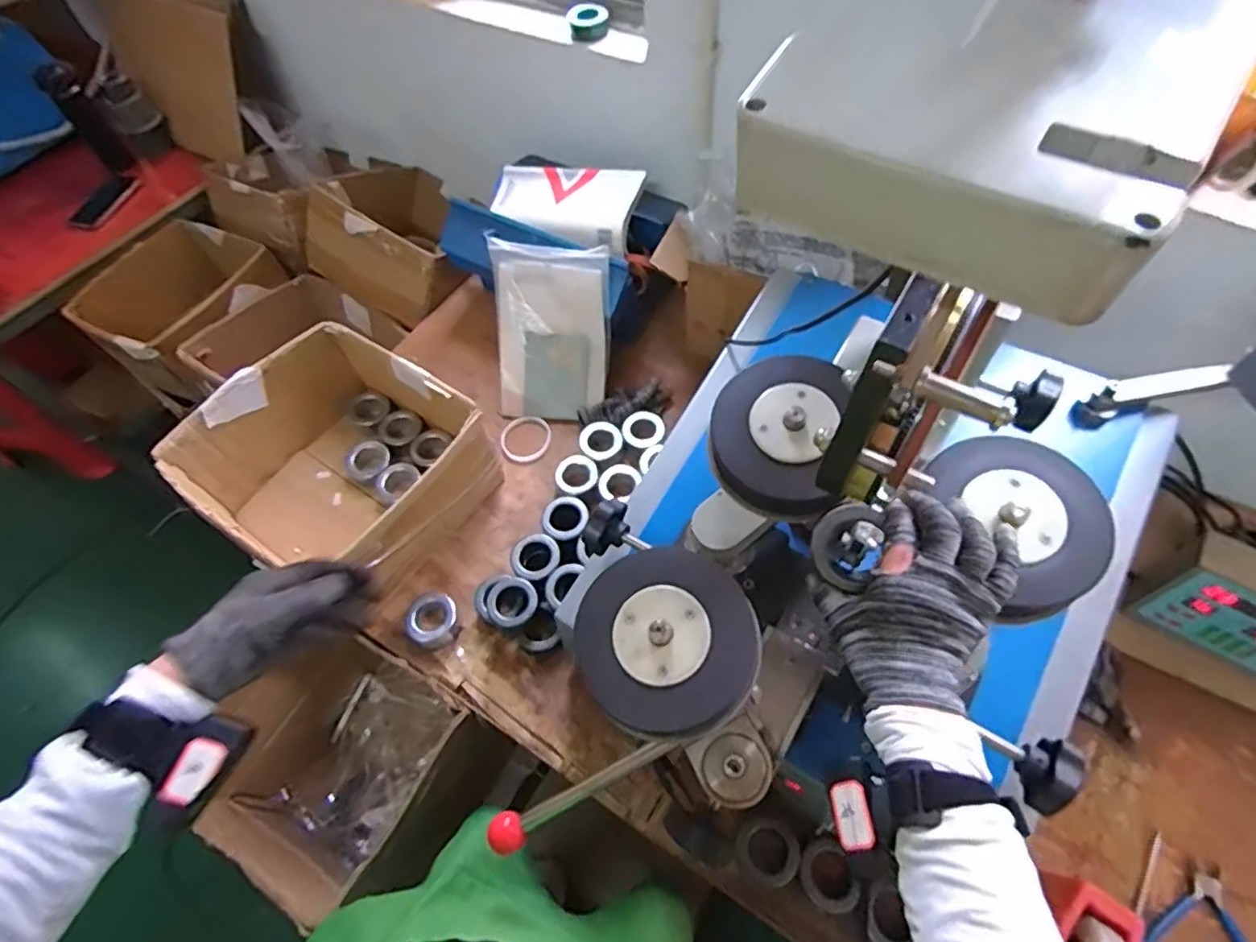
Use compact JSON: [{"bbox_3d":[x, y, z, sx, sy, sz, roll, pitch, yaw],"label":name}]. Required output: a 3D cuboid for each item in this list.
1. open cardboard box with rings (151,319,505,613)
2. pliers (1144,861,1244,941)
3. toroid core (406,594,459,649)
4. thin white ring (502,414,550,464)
[{"bbox_3d":[-0.409,-0.008,0.927,0.337,0.182,0.327,31,66,20],"label":"open cardboard box with rings"},{"bbox_3d":[0.617,0.492,0.672,0.140,0.012,0.136,17,62,14],"label":"pliers"},{"bbox_3d":[-0.273,0.209,0.881,0.065,0.037,0.071,-2,59,3],"label":"toroid core"},{"bbox_3d":[-0.171,-0.055,1.055,0.082,0.007,0.093,16,62,13],"label":"thin white ring"}]

